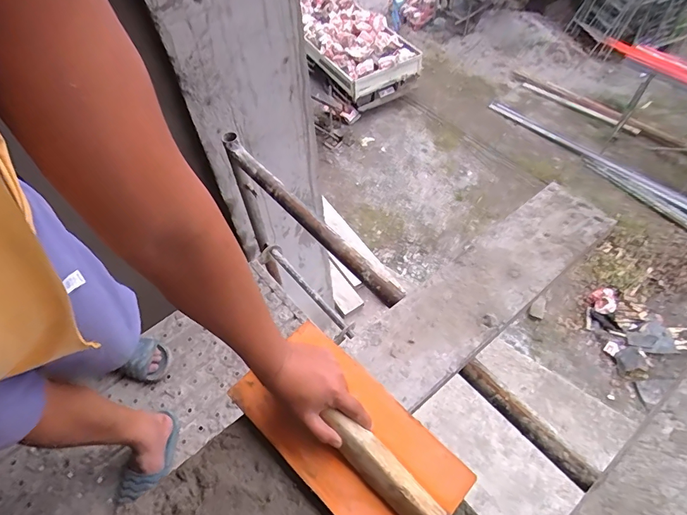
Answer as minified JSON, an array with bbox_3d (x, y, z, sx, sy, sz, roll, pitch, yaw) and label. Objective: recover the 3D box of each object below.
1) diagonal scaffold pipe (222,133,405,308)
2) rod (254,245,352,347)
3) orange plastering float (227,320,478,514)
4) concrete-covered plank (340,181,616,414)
[{"bbox_3d":[-0.094,-0.101,0.931,0.045,0.049,0.611,-37,62,-21],"label":"diagonal scaffold pipe"},{"bbox_3d":[-0.121,0.102,1.268,0.077,0.056,0.422,-38,62,-22],"label":"rod"},{"bbox_3d":[0.001,0.234,0.555,0.321,0.049,0.164,38,64,24],"label":"orange plastering float"},{"bbox_3d":[0.275,0.038,0.757,0.582,0.028,0.154,-34,61,-20],"label":"concrete-covered plank"}]

